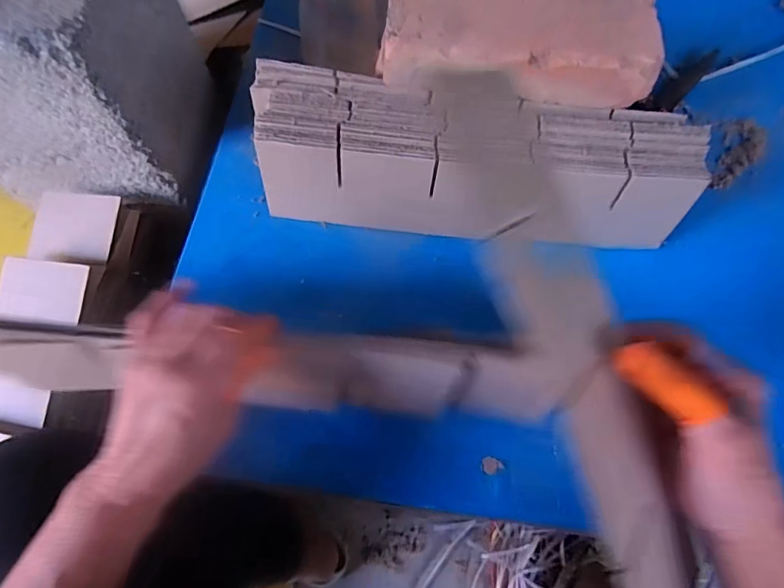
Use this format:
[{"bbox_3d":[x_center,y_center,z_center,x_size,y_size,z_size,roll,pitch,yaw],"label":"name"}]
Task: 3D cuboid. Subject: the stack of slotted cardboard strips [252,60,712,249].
[{"bbox_3d":[0.084,-0.133,0.461,0.432,0.103,0.120,5,70,1],"label":"stack of slotted cardboard strips"}]

